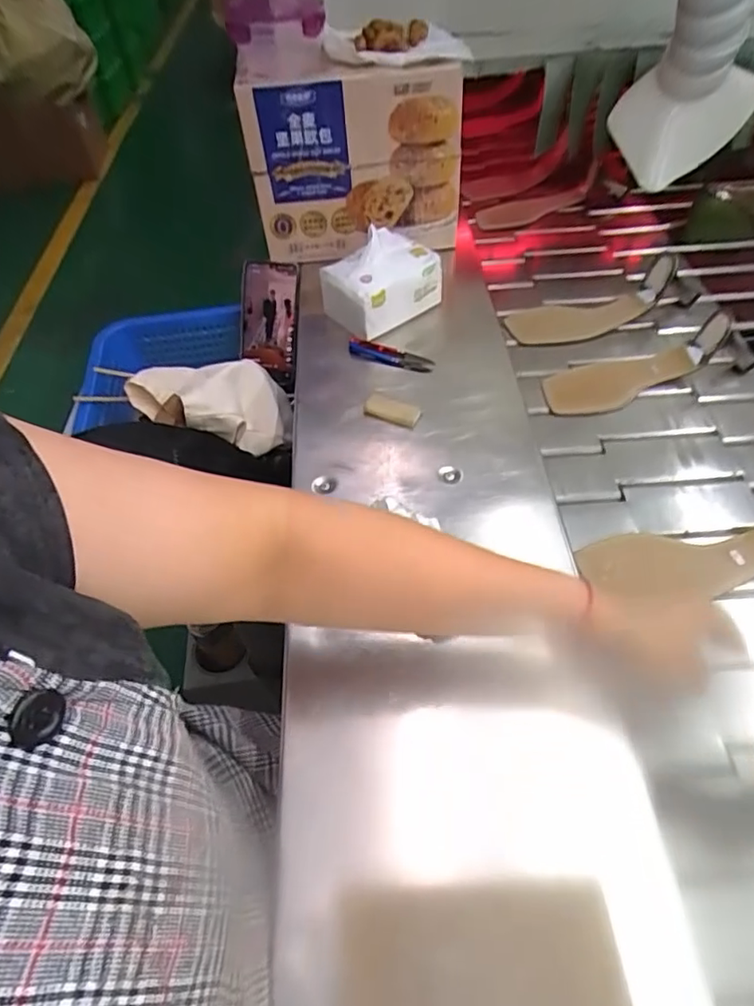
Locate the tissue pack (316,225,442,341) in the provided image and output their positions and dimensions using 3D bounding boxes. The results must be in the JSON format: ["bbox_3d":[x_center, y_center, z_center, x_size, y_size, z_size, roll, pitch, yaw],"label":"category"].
[{"bbox_3d":[0.004,-0.272,0.712,0.127,0.085,0.108,-33,56,-19],"label":"tissue pack"}]

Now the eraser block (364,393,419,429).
[{"bbox_3d":[0.017,-0.098,0.624,0.062,0.012,0.030,22,55,17],"label":"eraser block"}]

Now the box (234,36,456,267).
[{"bbox_3d":[-0.028,-0.477,0.783,0.269,0.218,0.199,-9,52,2],"label":"box"}]

